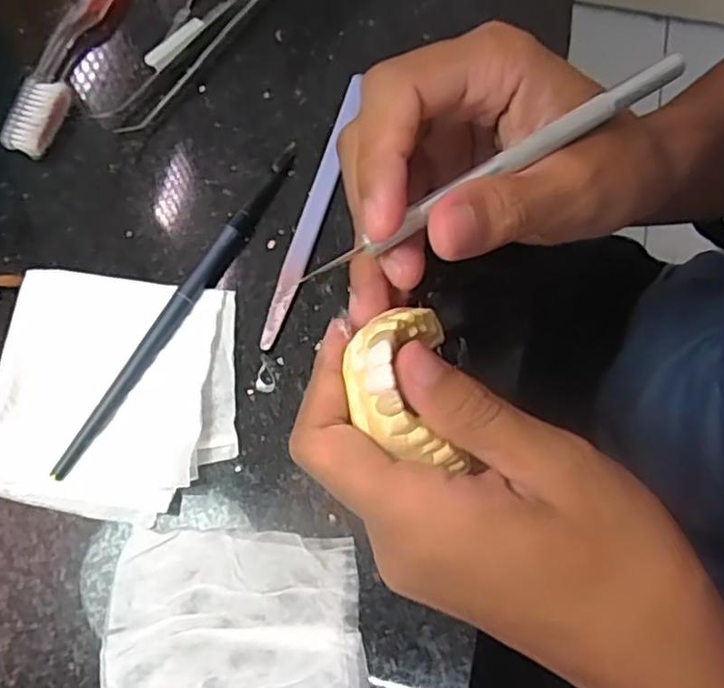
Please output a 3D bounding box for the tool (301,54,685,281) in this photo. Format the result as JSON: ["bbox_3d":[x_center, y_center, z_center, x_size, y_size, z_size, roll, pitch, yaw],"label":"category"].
[{"bbox_3d":[0.042,-0.054,0.195,0.134,0.010,0.008,-32,74,-8],"label":"tool"}]

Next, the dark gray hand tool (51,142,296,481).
[{"bbox_3d":[-0.072,-0.020,0.269,0.011,0.006,0.165,29,74,9],"label":"dark gray hand tool"}]

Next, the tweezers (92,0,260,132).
[{"bbox_3d":[-0.070,-0.151,0.313,0.021,0.009,0.137,41,77,13],"label":"tweezers"}]

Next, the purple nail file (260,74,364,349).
[{"bbox_3d":[-0.020,-0.060,0.283,0.009,0.007,0.132,16,73,6],"label":"purple nail file"}]

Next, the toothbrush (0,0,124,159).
[{"bbox_3d":[-0.127,-0.173,0.322,0.022,0.012,0.187,18,73,6],"label":"toothbrush"}]

